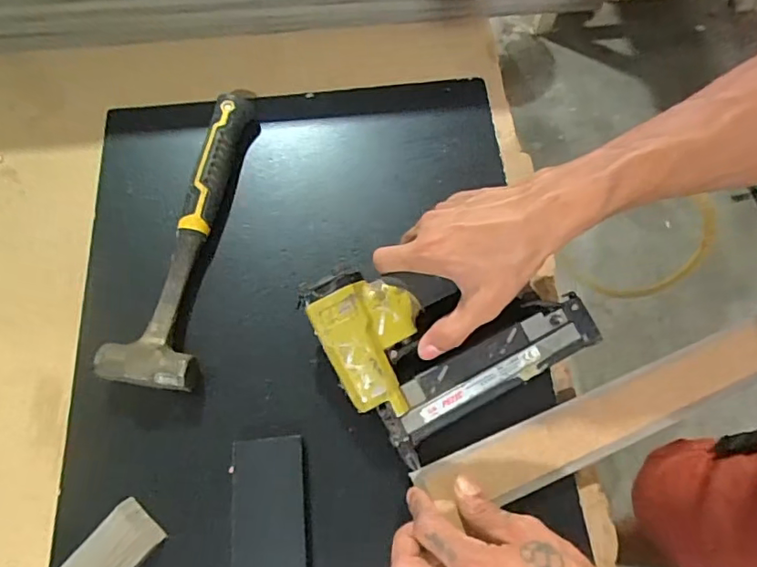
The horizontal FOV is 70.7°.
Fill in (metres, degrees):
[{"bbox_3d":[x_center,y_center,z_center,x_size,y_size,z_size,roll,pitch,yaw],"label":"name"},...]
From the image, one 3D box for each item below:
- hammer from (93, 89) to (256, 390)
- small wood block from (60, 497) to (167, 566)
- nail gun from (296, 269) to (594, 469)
[{"bbox_3d":[-0.156,-0.052,0.467,0.071,0.033,0.290,9,67,4],"label":"hammer"},{"bbox_3d":[-0.192,0.196,0.372,0.041,0.010,0.081,35,71,15],"label":"small wood block"},{"bbox_3d":[0.053,0.035,0.416,0.183,0.053,0.135,-27,87,-10],"label":"nail gun"}]

